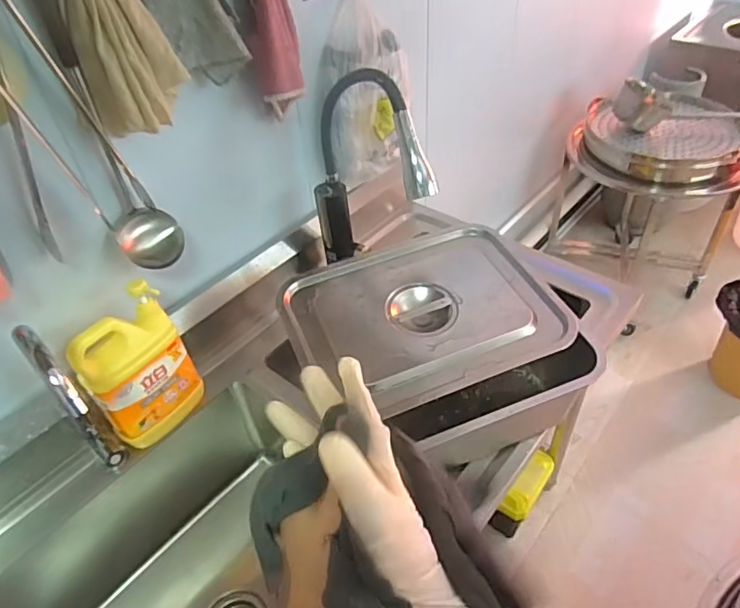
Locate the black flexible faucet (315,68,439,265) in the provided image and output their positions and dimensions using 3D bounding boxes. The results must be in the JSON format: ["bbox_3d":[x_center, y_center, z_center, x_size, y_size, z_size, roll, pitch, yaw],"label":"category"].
[{"bbox_3d":[-0.010,-0.193,0.891,0.092,0.341,0.259,-26,48,-22],"label":"black flexible faucet"}]

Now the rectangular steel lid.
[{"bbox_3d":[0.086,0.007,0.800,0.368,0.031,0.282,-22,46,-18],"label":"rectangular steel lid"}]

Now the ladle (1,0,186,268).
[{"bbox_3d":[-0.329,-0.201,0.694,0.095,0.351,0.067,-20,46,-16],"label":"ladle"}]

